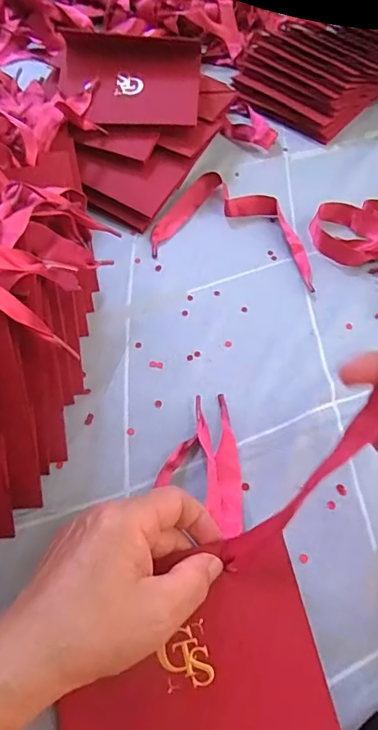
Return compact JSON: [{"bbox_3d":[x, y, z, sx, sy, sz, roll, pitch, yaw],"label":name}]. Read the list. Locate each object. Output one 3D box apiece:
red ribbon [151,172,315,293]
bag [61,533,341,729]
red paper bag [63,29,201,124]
[{"bbox_3d":[0.047,-0.132,0.427,0.151,0.019,0.107,13,59,7],"label":"red ribbon"},{"bbox_3d":[0.003,0.168,0.233,0.135,0.012,0.129,-11,69,-4],"label":"bag"},{"bbox_3d":[-0.060,-0.293,0.456,0.139,0.010,0.130,2,68,1],"label":"red paper bag"}]

